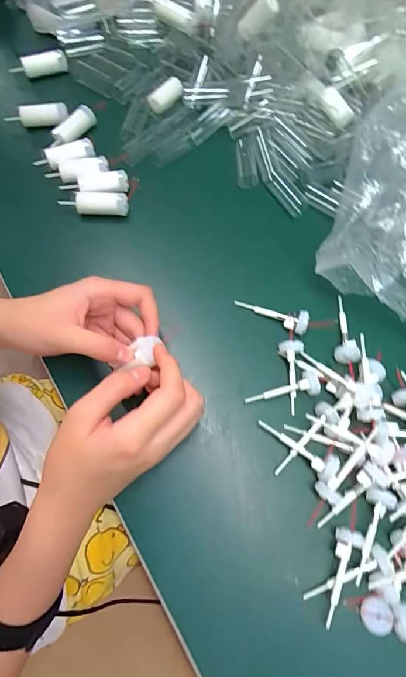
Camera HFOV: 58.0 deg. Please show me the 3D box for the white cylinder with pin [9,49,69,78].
[{"bbox_3d":[-0.193,-0.321,0.430,0.064,0.027,0.021,-23,72,-9],"label":"white cylinder with pin"}]

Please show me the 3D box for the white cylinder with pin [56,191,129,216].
[{"bbox_3d":[-0.108,-0.134,0.365,0.065,0.017,0.016,-2,70,-2],"label":"white cylinder with pin"}]

